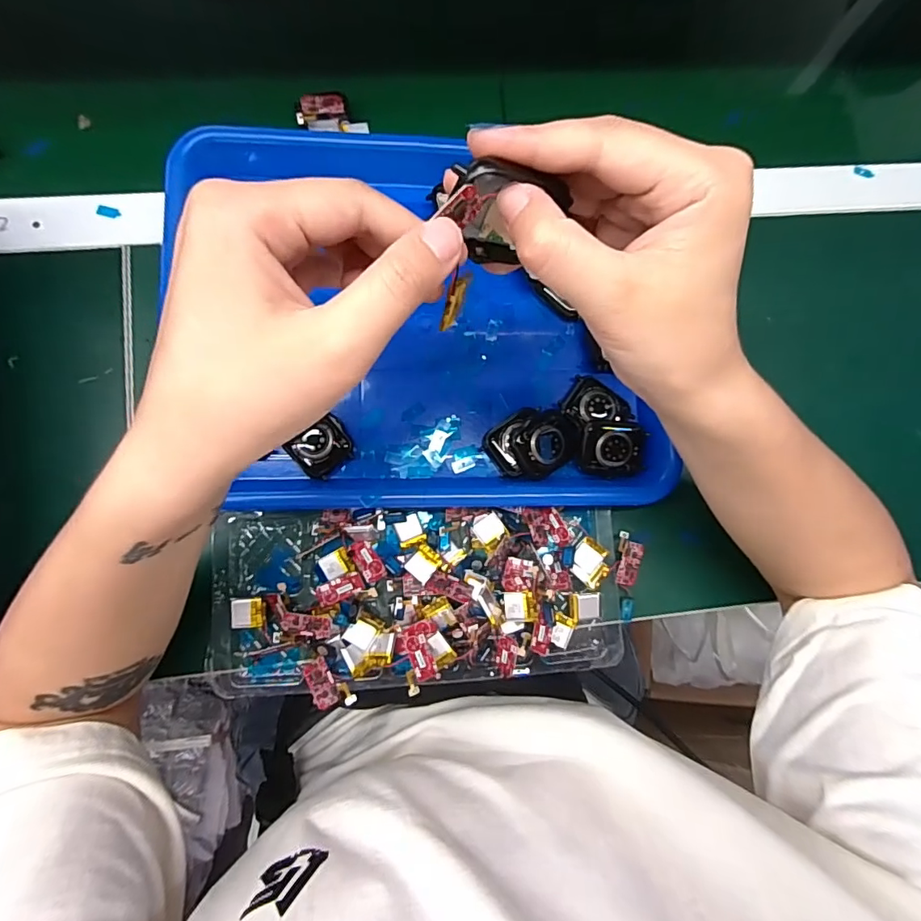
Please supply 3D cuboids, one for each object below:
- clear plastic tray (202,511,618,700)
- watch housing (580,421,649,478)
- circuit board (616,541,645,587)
[{"bbox_3d":[-0.026,0.089,0.331,0.260,0.029,0.111,0,82,-5],"label":"clear plastic tray"},{"bbox_3d":[0.101,-0.008,0.334,0.042,0.006,0.035,5,81,-4],"label":"watch housing"},{"bbox_3d":[0.117,0.071,0.351,0.017,0.005,0.030,22,89,-11],"label":"circuit board"}]

